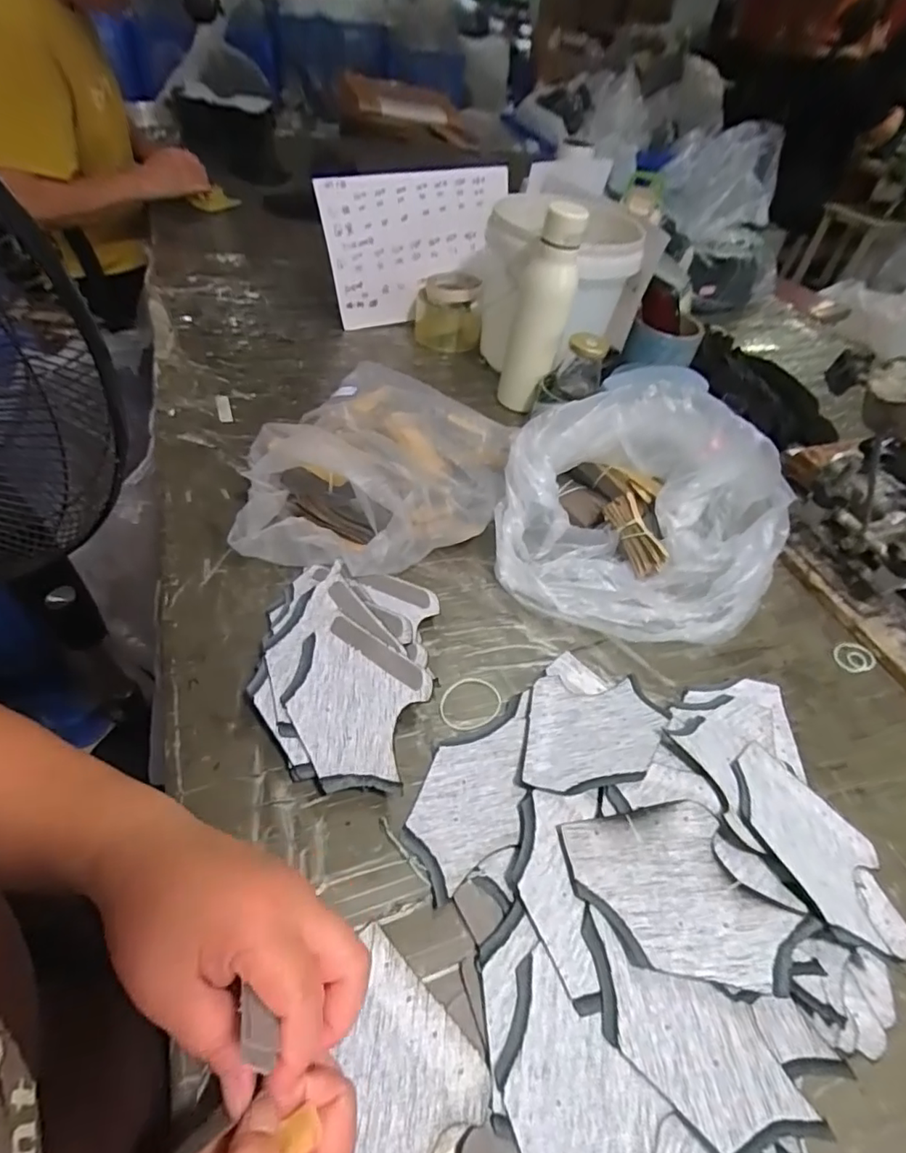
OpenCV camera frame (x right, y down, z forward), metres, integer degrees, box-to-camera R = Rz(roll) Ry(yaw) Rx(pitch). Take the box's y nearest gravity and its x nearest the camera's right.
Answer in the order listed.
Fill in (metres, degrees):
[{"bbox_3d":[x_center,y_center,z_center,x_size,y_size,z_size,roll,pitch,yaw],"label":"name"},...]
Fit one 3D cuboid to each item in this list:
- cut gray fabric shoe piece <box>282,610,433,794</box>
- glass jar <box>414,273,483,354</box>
[{"bbox_3d":[-0.073,0.094,0.422,0.098,0.006,0.125,17,52,2],"label":"cut gray fabric shoe piece"},{"bbox_3d":[-0.009,-0.414,0.883,0.101,0.089,0.104,4,48,-5],"label":"glass jar"}]

